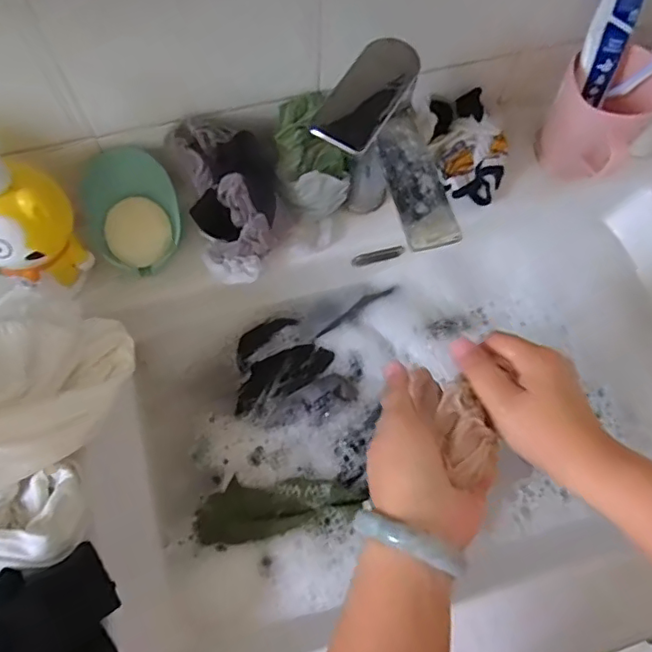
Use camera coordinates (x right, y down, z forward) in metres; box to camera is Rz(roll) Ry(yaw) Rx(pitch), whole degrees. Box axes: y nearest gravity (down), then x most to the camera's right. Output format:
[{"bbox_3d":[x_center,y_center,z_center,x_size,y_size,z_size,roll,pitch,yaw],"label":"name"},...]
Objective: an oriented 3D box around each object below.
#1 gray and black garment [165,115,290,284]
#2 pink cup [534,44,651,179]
[{"bbox_3d":[-0.083,-0.122,0.509,0.084,0.083,0.114,-15,69,-8],"label":"gray and black garment"},{"bbox_3d":[0.270,-0.193,0.554,0.088,0.102,0.095,1,68,-2],"label":"pink cup"}]

